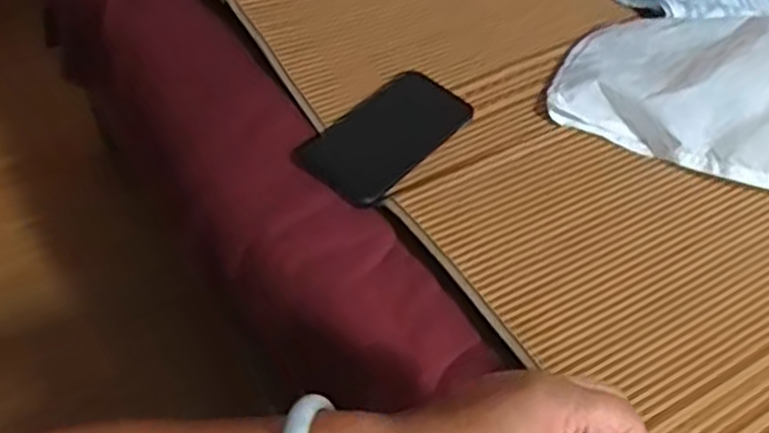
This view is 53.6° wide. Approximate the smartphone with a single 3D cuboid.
[{"bbox_3d":[0.004,-0.075,0.688,0.086,0.016,0.157,35,57,22],"label":"smartphone"}]

